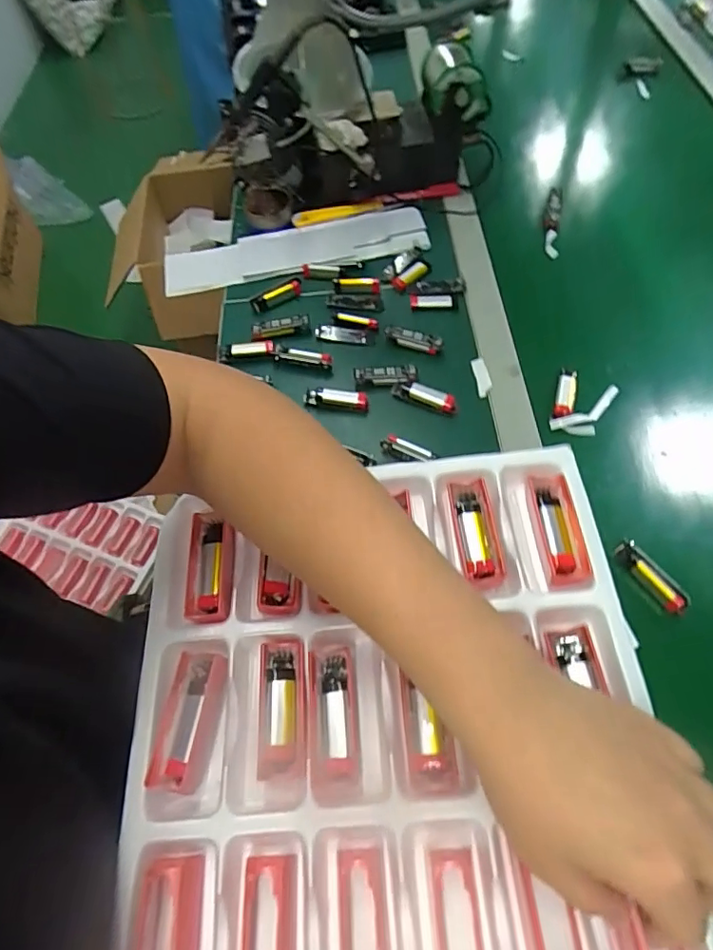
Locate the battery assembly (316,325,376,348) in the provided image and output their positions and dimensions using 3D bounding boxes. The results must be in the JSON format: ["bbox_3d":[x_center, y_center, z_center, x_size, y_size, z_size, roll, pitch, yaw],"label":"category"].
[{"bbox_3d":[-0.012,-0.161,0.611,0.069,0.008,0.016,14,61,12],"label":"battery assembly"}]

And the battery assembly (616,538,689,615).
[{"bbox_3d":[0.247,0.085,0.449,0.013,0.015,0.068,-30,62,-13],"label":"battery assembly"}]

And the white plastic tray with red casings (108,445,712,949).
[{"bbox_3d":[0.026,0.194,0.301,0.311,0.037,0.444,-6,59,1],"label":"white plastic tray with red casings"}]

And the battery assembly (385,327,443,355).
[{"bbox_3d":[0.063,-0.151,0.595,0.063,0.022,0.012,18,62,14],"label":"battery assembly"}]

